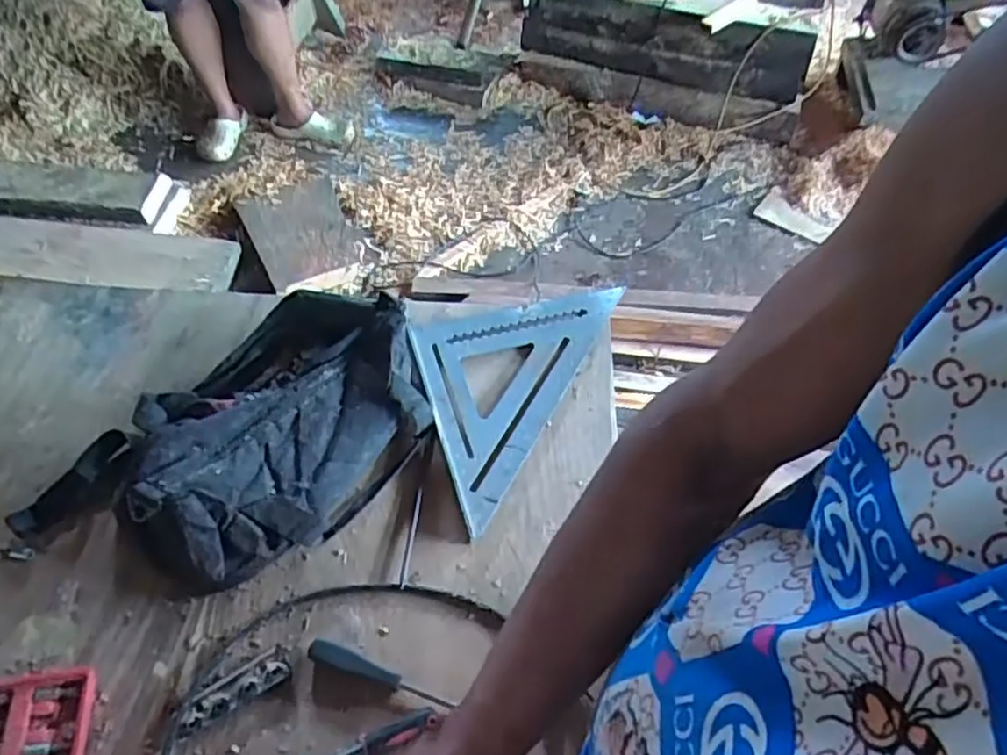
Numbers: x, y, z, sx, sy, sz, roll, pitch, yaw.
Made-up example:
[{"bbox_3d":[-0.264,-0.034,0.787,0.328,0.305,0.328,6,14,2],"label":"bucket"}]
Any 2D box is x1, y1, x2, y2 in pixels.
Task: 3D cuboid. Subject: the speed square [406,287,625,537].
[{"bbox_3d":[-0.032,-0.021,0.869,0.228,0.019,0.382,23,56,16],"label":"speed square"}]

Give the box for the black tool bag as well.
[{"bbox_3d":[-0.251,0.053,0.765,0.250,0.080,0.355,32,58,21],"label":"black tool bag"}]

